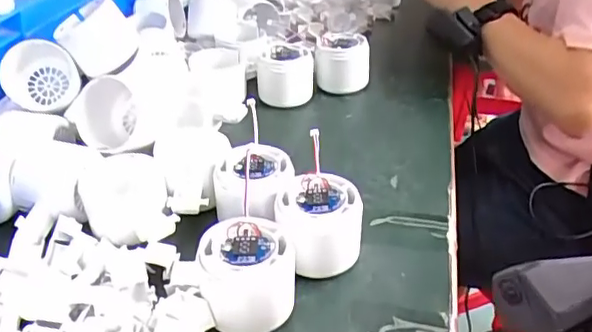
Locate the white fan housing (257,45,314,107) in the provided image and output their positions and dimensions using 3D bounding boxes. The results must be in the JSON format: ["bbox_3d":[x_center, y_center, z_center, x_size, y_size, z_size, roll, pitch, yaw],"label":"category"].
[{"bbox_3d":[-0.012,-0.099,0.631,0.061,0.055,0.047,3,33,2],"label":"white fan housing"}]

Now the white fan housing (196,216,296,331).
[{"bbox_3d":[-0.029,0.069,0.358,0.056,0.050,0.055,1,33,-1],"label":"white fan housing"}]

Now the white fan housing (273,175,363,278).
[{"bbox_3d":[0.015,0.043,0.403,0.057,0.053,0.069,-2,34,-4],"label":"white fan housing"}]

